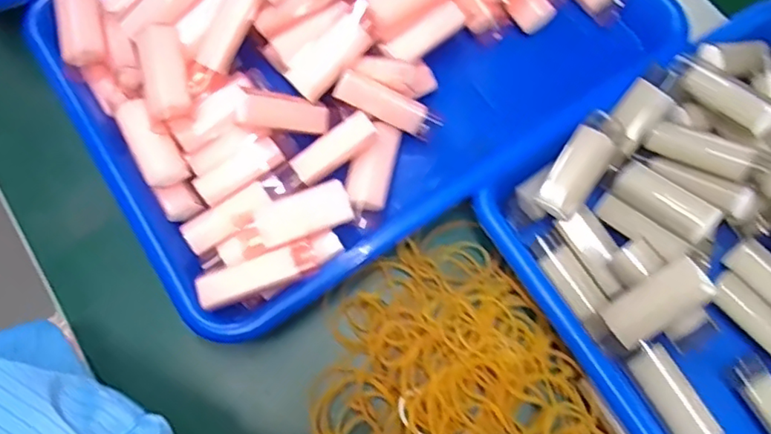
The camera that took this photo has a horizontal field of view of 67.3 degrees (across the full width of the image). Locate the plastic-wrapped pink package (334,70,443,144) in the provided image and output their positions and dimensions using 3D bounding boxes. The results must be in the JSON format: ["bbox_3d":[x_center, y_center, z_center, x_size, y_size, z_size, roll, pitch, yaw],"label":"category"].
[{"bbox_3d":[0.000,-0.062,0.329,0.059,0.016,0.015,24,74,-7],"label":"plastic-wrapped pink package"}]

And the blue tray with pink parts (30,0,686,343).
[{"bbox_3d":[-0.015,-0.112,0.348,0.334,0.048,0.242,-33,76,-10],"label":"blue tray with pink parts"}]

